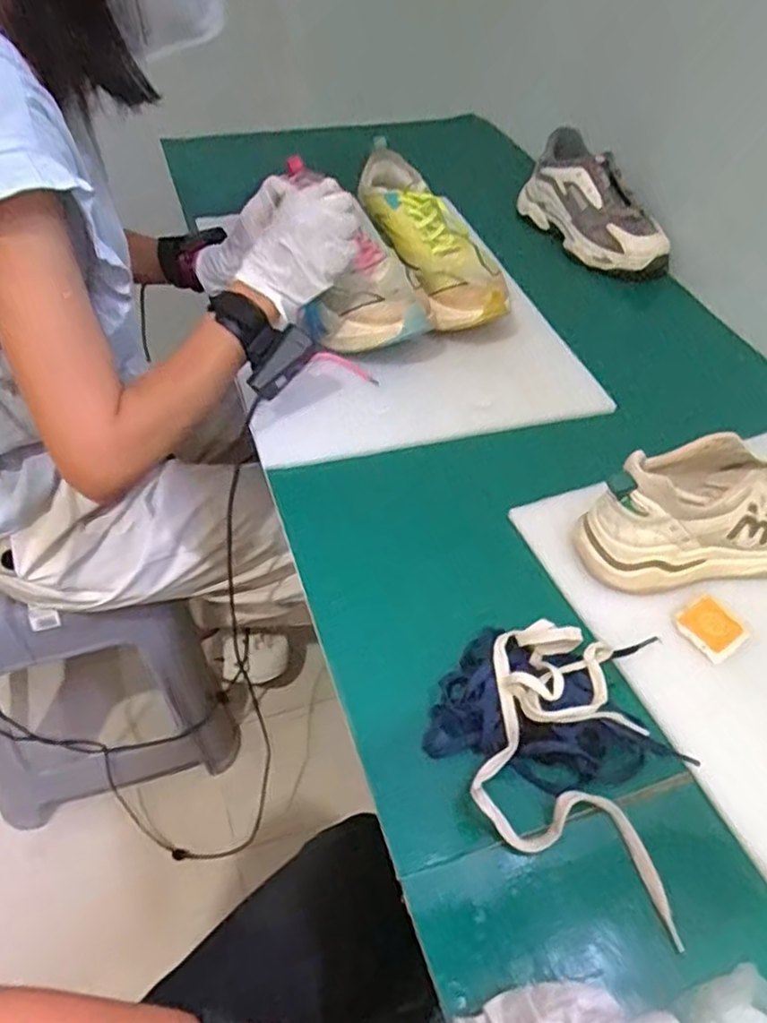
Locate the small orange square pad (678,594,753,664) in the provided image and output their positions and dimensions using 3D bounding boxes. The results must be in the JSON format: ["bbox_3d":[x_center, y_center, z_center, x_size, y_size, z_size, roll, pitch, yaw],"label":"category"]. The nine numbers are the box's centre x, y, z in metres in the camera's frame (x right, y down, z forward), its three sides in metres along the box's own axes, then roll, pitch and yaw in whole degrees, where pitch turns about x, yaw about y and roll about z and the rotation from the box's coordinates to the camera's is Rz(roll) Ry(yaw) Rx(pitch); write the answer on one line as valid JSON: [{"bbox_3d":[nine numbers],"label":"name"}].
[{"bbox_3d":[0.258,0.091,0.554,0.047,0.007,0.047,-22,52,-22],"label":"small orange square pad"}]

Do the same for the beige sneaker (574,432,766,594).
[{"bbox_3d":[0.278,-0.001,0.578,0.236,0.092,0.088,-10,49,-13],"label":"beige sneaker"}]

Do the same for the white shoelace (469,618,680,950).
[{"bbox_3d":[0.120,0.160,0.457,0.117,0.052,0.177,4,47,0],"label":"white shoelace"}]

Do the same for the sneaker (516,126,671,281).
[{"bbox_3d":[0.289,-0.415,0.981,0.084,0.117,0.255,-29,55,-27],"label":"sneaker"}]

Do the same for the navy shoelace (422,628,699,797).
[{"bbox_3d":[0.123,0.129,0.496,0.166,0.030,0.119,10,47,5],"label":"navy shoelace"}]

